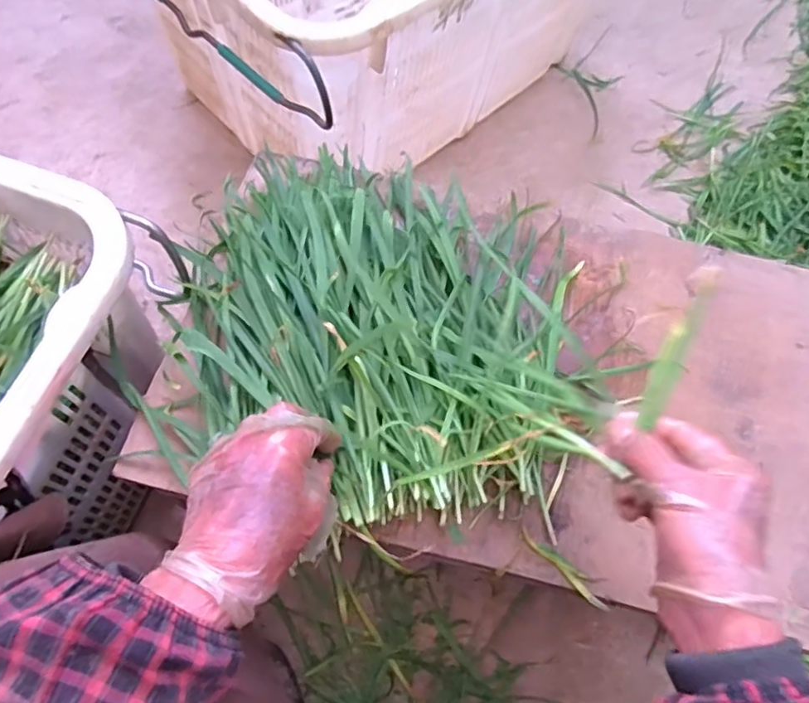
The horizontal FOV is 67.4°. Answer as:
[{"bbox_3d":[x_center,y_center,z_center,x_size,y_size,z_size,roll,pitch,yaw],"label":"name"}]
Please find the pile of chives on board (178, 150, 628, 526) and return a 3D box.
[{"bbox_3d":[-0.011,-0.037,0.499,0.353,0.128,0.308,19,70,5],"label":"pile of chives on board"}]

